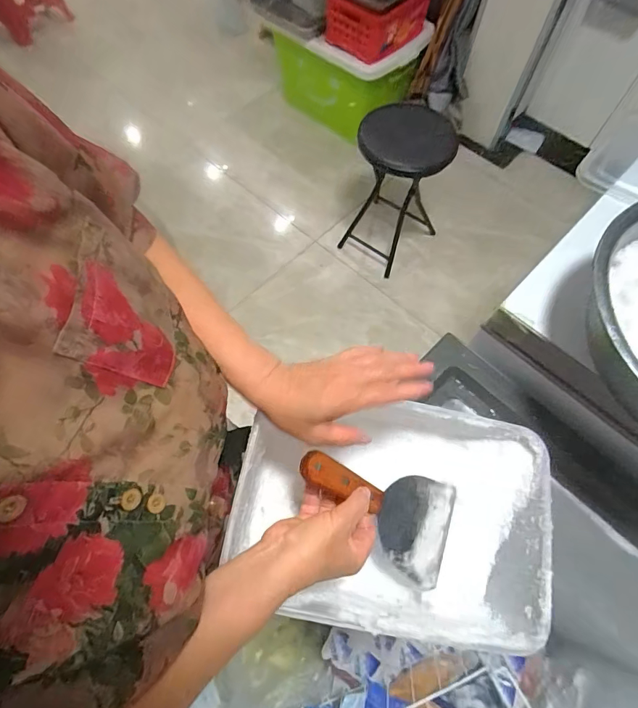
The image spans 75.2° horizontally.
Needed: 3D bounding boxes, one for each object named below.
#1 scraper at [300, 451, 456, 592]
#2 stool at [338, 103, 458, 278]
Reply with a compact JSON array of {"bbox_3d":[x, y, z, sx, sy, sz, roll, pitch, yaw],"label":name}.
[{"bbox_3d":[0.059,0.157,0.427,0.193,0.023,0.106,34,65,-22],"label":"scraper"},{"bbox_3d":[0.242,-0.529,1.366,0.296,0.459,0.282,25,67,10],"label":"stool"}]

